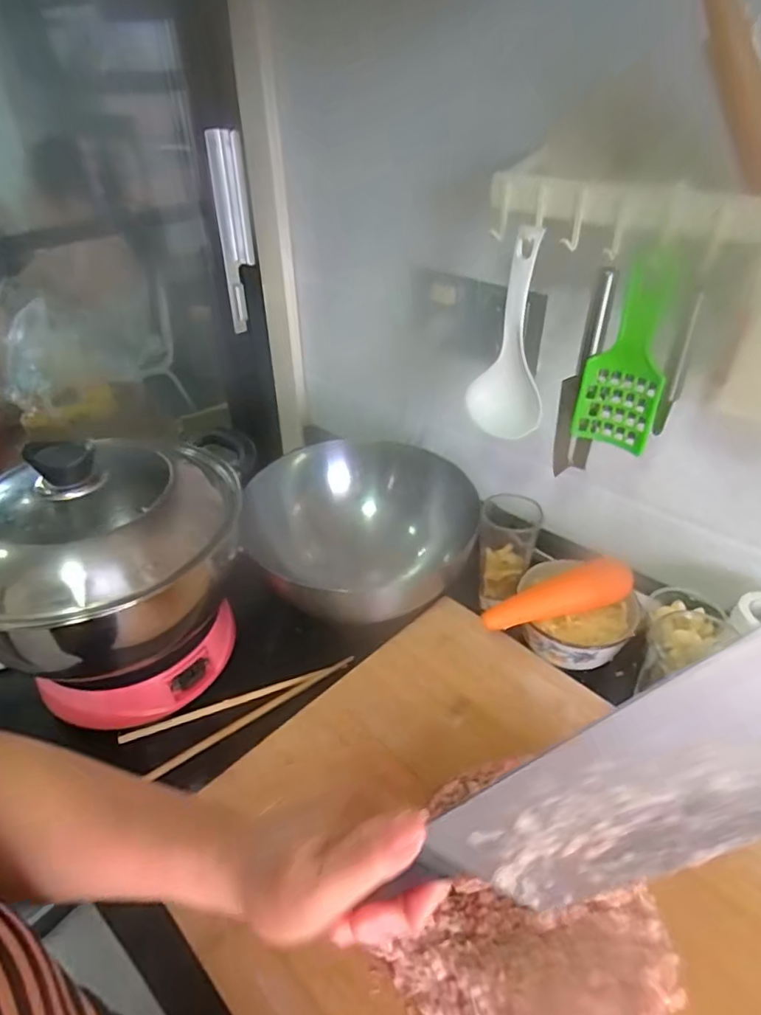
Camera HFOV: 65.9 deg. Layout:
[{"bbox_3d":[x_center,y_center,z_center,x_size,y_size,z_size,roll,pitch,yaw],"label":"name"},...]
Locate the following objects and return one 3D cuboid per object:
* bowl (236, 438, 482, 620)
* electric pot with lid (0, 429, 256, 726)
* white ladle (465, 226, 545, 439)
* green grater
[{"bbox_3d":[-0.020,0.020,0.671,0.234,0.097,0.231,-1,37,1],"label":"bowl"},{"bbox_3d":[-0.267,0.056,0.560,0.284,0.239,0.230,-10,38,-12],"label":"electric pot with lid"},{"bbox_3d":[0.120,-0.152,0.537,0.069,0.181,0.024,14,40,19],"label":"white ladle"},{"bbox_3d":[0.205,-0.124,0.489,0.064,0.162,0.010,26,45,31],"label":"green grater"}]

